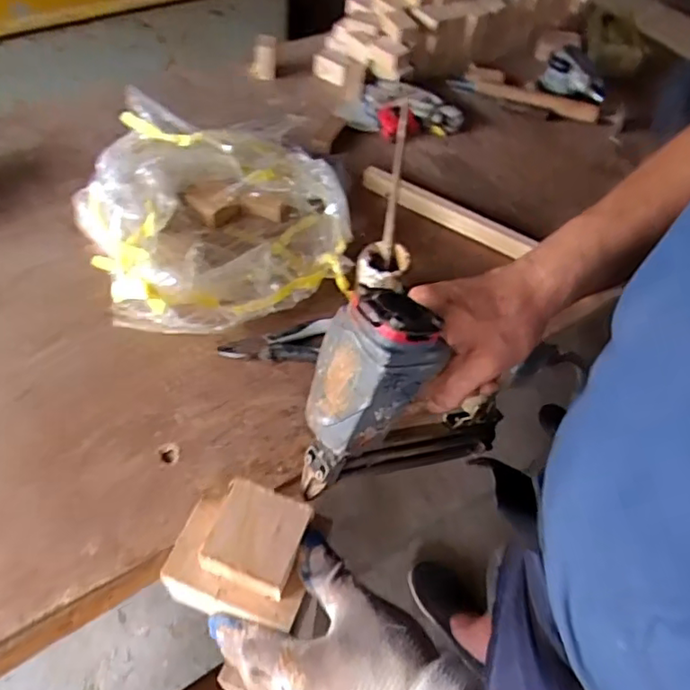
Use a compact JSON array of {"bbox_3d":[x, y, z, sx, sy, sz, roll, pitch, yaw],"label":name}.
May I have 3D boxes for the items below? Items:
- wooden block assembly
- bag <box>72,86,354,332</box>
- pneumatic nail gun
[{"bbox_3d":[-0.073,0.145,0.434,0.099,0.050,0.078,15,49,8],"label":"wooden block assembly"},{"bbox_3d":[-0.183,-0.176,0.834,0.320,0.157,0.351,-19,55,-19],"label":"bag"},{"bbox_3d":[0.037,0.060,0.460,0.143,0.239,0.060,-32,53,7],"label":"pneumatic nail gun"}]

